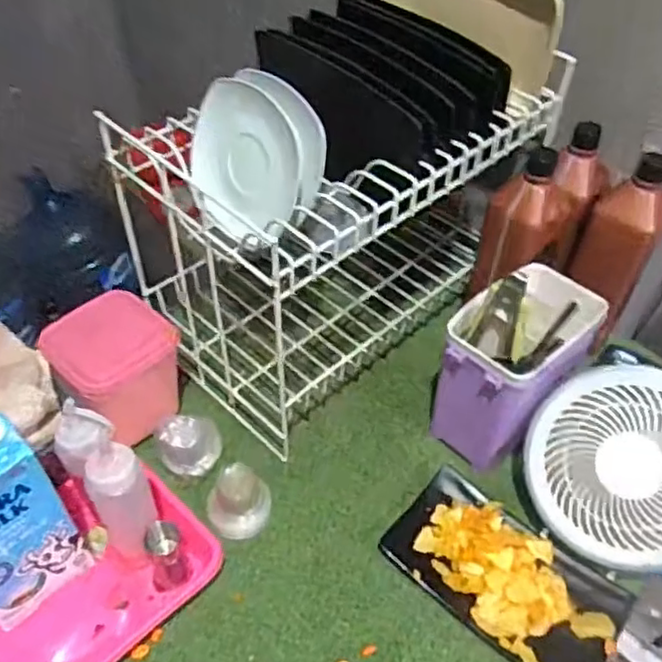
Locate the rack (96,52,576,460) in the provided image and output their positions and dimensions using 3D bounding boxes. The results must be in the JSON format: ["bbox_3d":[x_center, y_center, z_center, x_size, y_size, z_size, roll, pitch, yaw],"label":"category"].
[{"bbox_3d":[0.026,-0.141,0.788,0.462,0.306,0.256,-35,58,-30],"label":"rack"}]

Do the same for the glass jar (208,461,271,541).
[{"bbox_3d":[-0.092,0.172,0.666,0.060,0.054,0.052,-11,49,-12],"label":"glass jar"}]

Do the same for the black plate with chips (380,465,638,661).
[{"bbox_3d":[0.165,0.231,0.630,0.217,0.043,0.117,35,55,26],"label":"black plate with chips"}]

